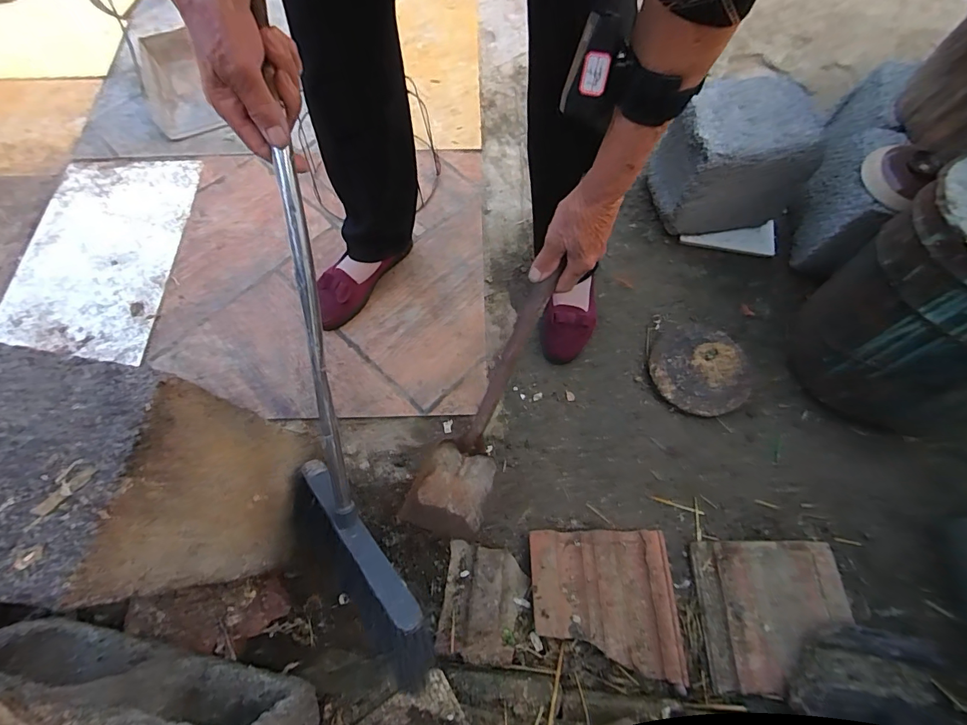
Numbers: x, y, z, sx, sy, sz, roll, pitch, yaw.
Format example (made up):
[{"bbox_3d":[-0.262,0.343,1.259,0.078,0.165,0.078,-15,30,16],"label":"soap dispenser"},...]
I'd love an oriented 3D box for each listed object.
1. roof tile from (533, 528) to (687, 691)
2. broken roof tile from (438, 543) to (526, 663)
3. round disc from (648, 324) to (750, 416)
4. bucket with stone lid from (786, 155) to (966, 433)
[{"bbox_3d":[0.178,0.353,0.640,0.212,0.039,0.194,0,69,-1],"label":"roof tile"},{"bbox_3d":[-0.001,0.347,0.630,0.112,0.035,0.142,9,69,3],"label":"broken roof tile"},{"bbox_3d":[0.387,0.009,0.783,0.163,0.027,0.167,0,69,-1],"label":"round disc"},{"bbox_3d":[0.671,-0.090,0.628,0.269,0.308,0.269,0,69,-1],"label":"bucket with stone lid"}]

